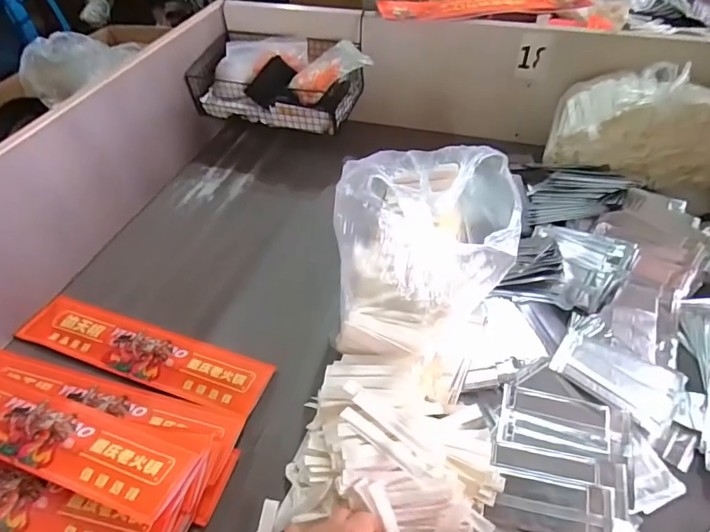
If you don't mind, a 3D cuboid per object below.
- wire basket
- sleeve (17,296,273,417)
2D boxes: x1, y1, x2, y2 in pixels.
[{"bbox_3d":[-0.124,-0.330,0.833,0.288,0.096,0.159,14,50,15],"label":"wire basket"},{"bbox_3d":[-0.262,0.104,0.585,0.333,0.005,0.074,14,47,16],"label":"sleeve"}]

